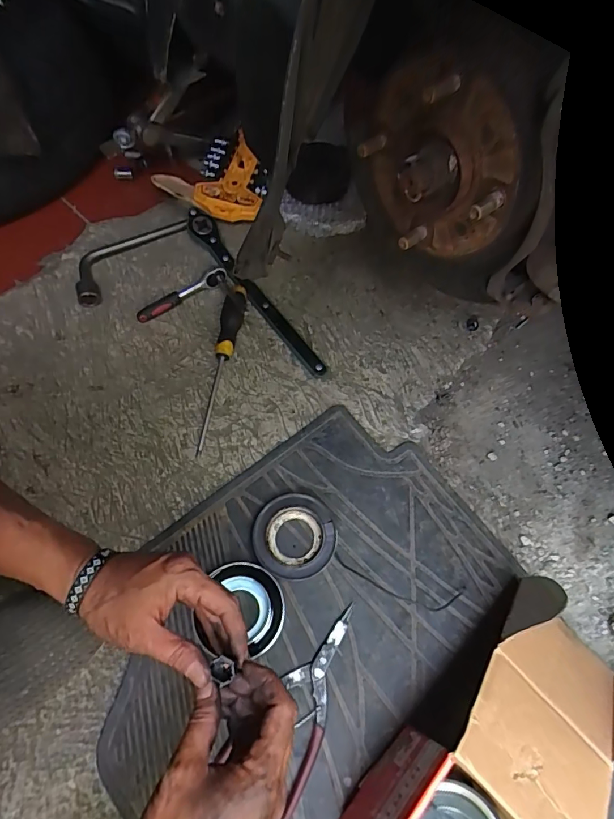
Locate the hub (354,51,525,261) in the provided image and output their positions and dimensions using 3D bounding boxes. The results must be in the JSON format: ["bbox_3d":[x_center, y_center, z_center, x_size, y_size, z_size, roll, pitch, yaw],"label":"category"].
[{"bbox_3d":[0.093,-0.183,0.333,0.038,0.144,0.129,-36,67,-18],"label":"hub"}]

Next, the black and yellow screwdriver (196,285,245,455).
[{"bbox_3d":[-0.111,-0.062,0.597,0.033,0.042,0.241,6,66,1],"label":"black and yellow screwdriver"}]

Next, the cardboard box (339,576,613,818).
[{"bbox_3d":[0.196,0.331,0.395,0.305,0.114,0.180,-41,74,-18],"label":"cardboard box"}]

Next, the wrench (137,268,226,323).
[{"bbox_3d":[-0.182,-0.167,0.646,0.139,0.028,0.020,-28,70,-14],"label":"wrench"}]

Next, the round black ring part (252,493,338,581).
[{"bbox_3d":[-0.014,0.147,0.512,0.091,0.033,0.090,1,66,-2],"label":"round black ring part"}]

